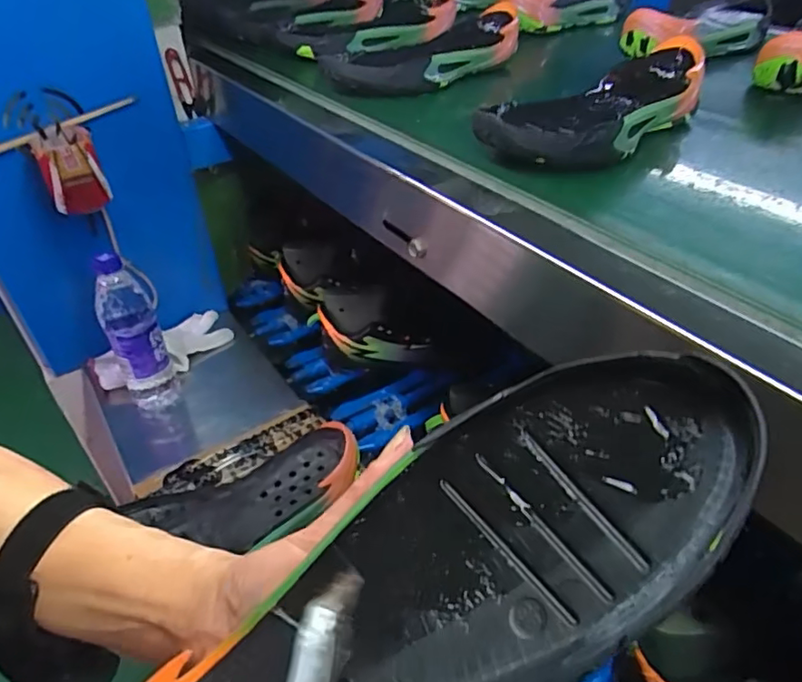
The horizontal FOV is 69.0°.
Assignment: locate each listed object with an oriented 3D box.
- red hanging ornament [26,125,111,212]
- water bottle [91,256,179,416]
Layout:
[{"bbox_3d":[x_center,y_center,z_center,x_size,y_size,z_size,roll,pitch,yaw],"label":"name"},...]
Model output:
[{"bbox_3d":[-0.404,-0.209,0.716,0.066,0.084,0.070,-23,40,-21],"label":"red hanging ornament"},{"bbox_3d":[-0.350,-0.001,0.768,0.070,0.240,0.065,-26,41,-24],"label":"water bottle"}]

